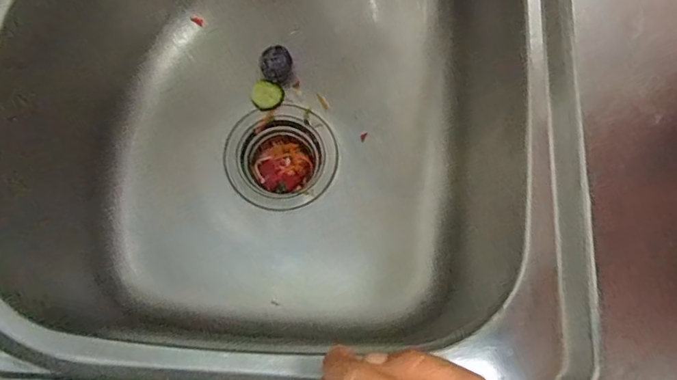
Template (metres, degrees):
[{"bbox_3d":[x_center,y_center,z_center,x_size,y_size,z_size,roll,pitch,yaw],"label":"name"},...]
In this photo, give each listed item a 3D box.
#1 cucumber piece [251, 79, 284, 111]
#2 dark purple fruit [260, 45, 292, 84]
[{"bbox_3d":[-0.074,-0.100,0.528,0.032,0.005,0.031,0,73,-1],"label":"cucumber piece"},{"bbox_3d":[-0.065,-0.128,0.522,0.031,0.028,0.028,24,74,6],"label":"dark purple fruit"}]

